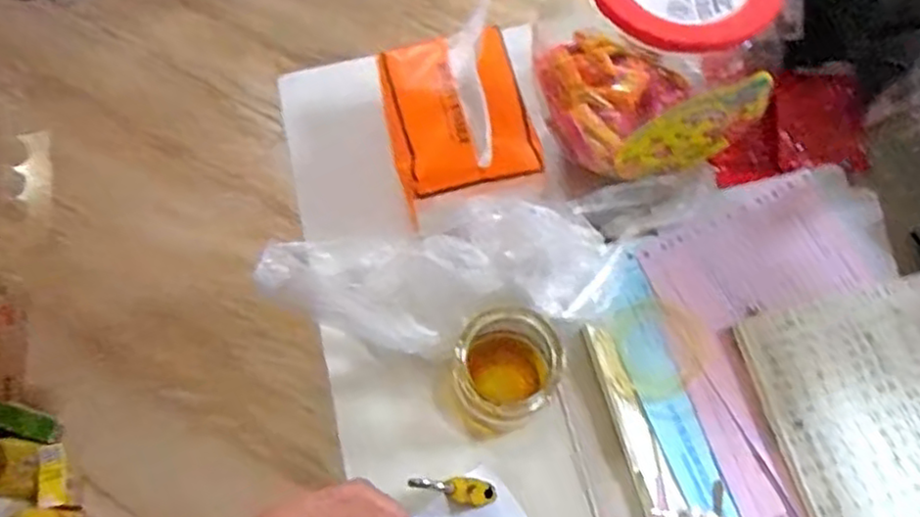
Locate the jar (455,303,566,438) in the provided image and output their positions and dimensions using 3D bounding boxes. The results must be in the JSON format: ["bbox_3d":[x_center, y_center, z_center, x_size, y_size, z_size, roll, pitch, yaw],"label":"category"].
[{"bbox_3d":[0.026,0.067,0.392,0.060,0.067,0.055,0,68,0],"label":"jar"}]

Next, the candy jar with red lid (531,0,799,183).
[{"bbox_3d":[0.126,-0.128,0.406,0.130,0.120,0.128,0,68,0],"label":"candy jar with red lid"}]

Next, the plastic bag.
[{"bbox_3d":[-0.014,0.014,0.411,0.218,0.056,0.096,-6,68,11],"label":"plastic bag"}]

